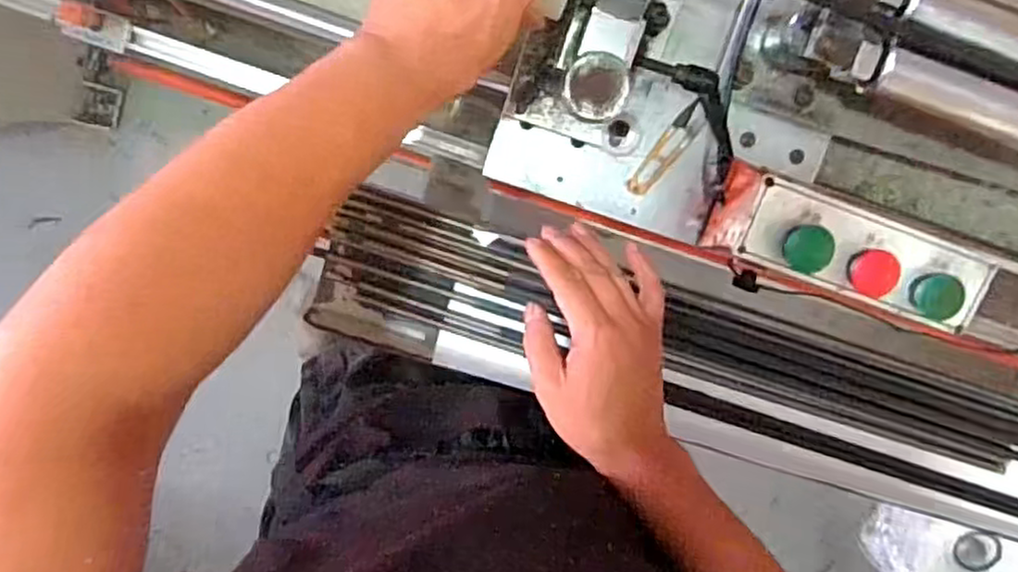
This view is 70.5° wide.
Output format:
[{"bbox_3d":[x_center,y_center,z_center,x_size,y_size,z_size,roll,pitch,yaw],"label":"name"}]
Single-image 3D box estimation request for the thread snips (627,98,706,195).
[{"bbox_3d":[0.146,-0.125,0.662,0.024,0.004,0.099,38,96,-7],"label":"thread snips"}]

